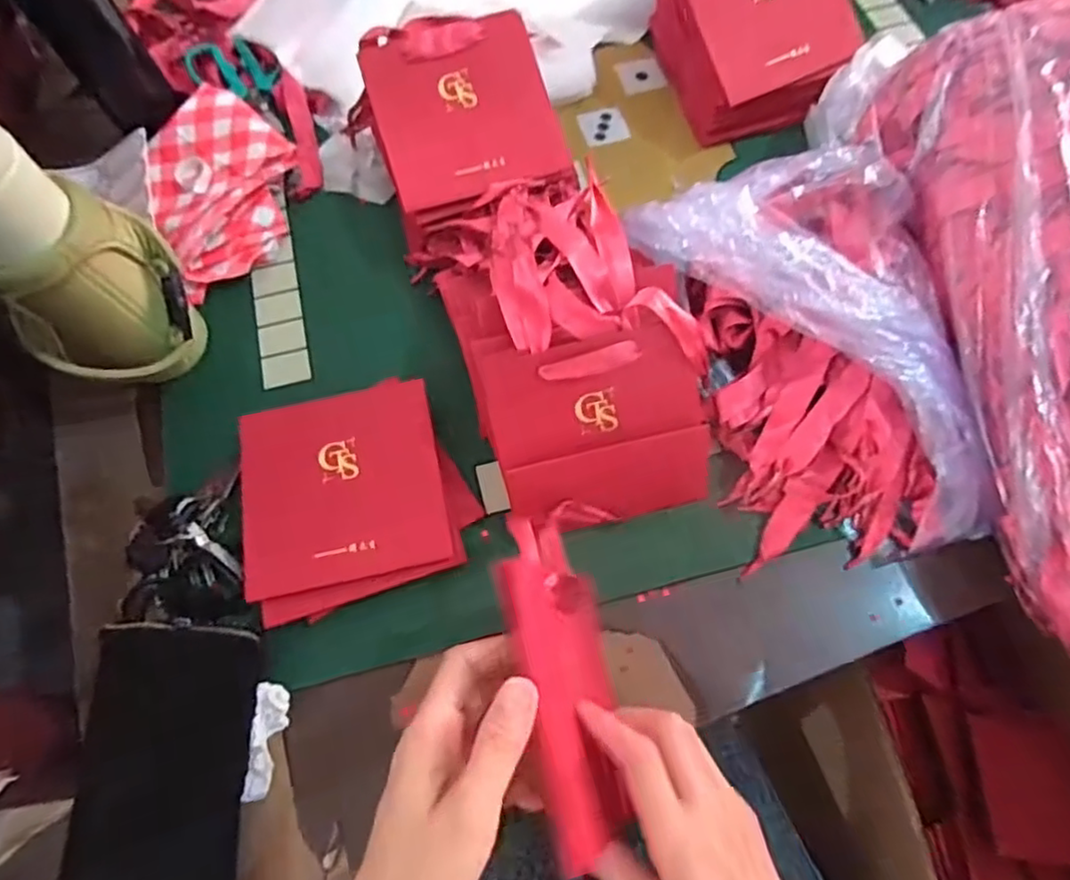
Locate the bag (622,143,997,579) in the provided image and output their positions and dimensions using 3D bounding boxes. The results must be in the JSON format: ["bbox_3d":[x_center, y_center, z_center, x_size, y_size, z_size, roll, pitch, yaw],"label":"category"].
[{"bbox_3d":[0.200,-0.066,0.458,0.202,0.101,0.291,-13,66,-5],"label":"bag"}]

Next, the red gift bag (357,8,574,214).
[{"bbox_3d":[-0.059,-0.274,0.525,0.140,0.011,0.149,-16,92,-4],"label":"red gift bag"}]

